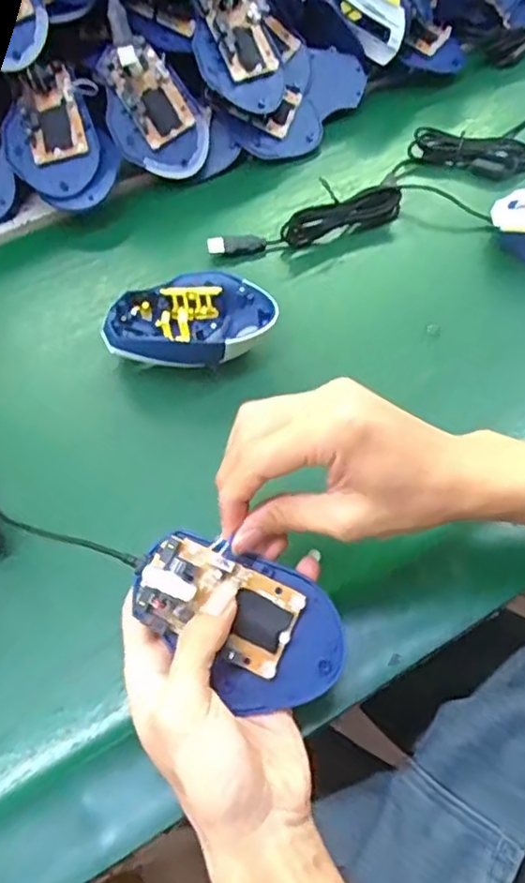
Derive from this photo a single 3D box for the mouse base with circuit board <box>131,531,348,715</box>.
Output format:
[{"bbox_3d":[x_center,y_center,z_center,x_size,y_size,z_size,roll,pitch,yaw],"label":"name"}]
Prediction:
[{"bbox_3d":[-0.012,0.090,0.329,0.109,0.024,0.066,29,76,3],"label":"mouse base with circuit board"}]

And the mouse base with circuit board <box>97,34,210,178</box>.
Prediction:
[{"bbox_3d":[-0.091,-0.271,0.532,0.075,0.030,0.105,-43,111,2],"label":"mouse base with circuit board"}]

